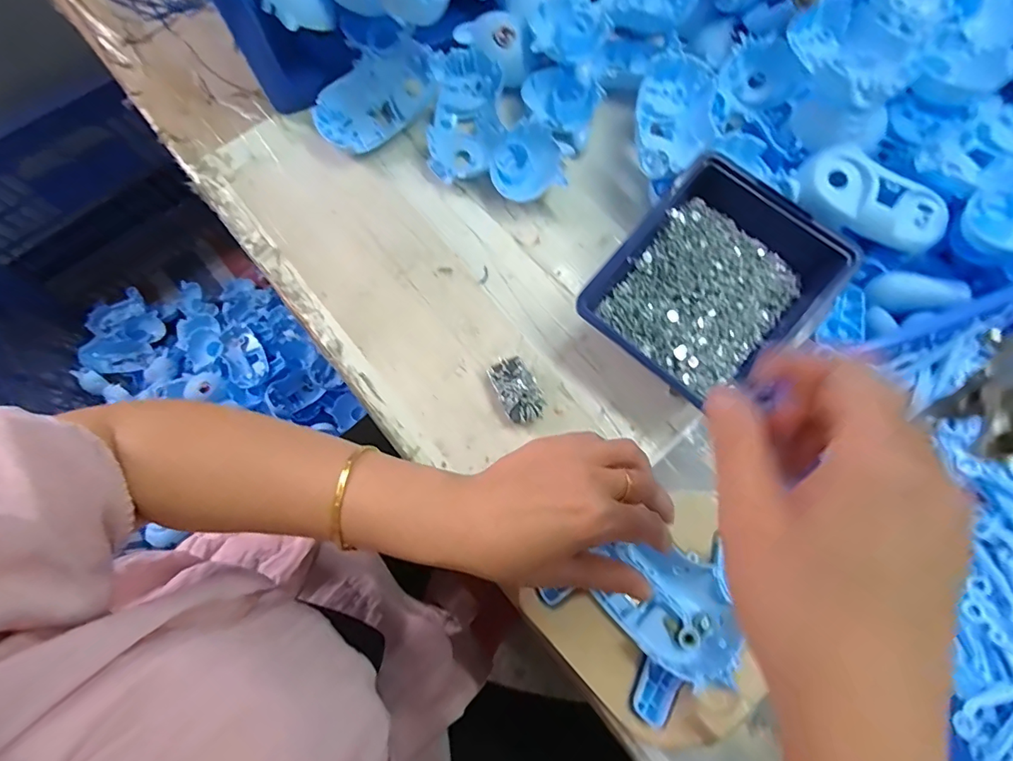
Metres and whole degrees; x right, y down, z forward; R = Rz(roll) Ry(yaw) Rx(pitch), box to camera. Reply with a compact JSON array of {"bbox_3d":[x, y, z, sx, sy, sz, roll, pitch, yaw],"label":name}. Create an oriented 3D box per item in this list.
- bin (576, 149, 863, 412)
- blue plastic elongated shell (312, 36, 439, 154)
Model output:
[{"bbox_3d":[0.158,-0.071,0.367,0.141,0.054,0.158,39,78,10],"label":"bin"},{"bbox_3d":[-0.119,-0.256,0.440,0.115,0.038,0.063,-39,78,-10],"label":"blue plastic elongated shell"}]

